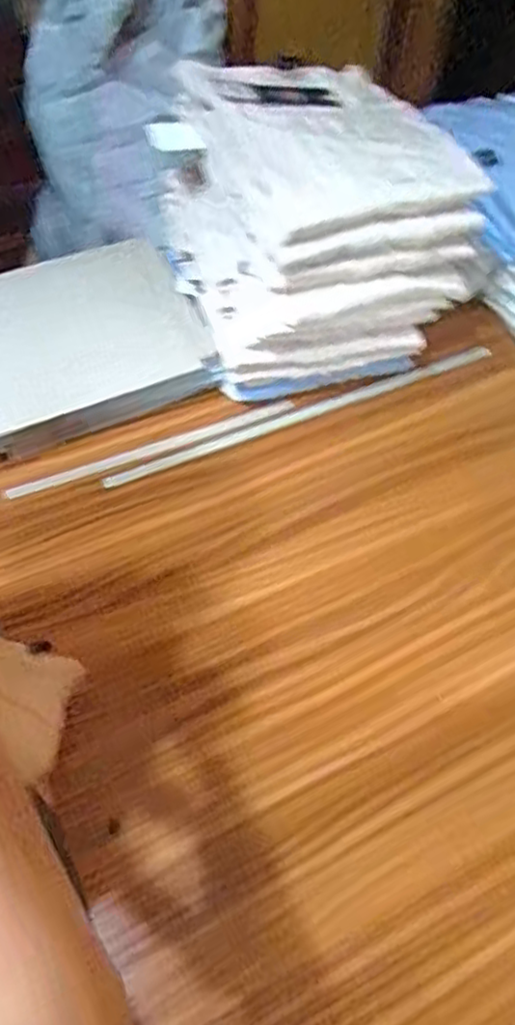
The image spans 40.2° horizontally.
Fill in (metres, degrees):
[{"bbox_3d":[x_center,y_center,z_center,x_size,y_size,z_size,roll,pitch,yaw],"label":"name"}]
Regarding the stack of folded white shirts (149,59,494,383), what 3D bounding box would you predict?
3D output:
[{"bbox_3d":[0.055,-0.299,0.720,0.242,0.200,0.251,-16,58,-13],"label":"stack of folded white shirts"}]

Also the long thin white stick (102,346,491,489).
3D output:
[{"bbox_3d":[0.059,-0.113,0.788,0.474,0.006,0.017,-21,65,-16],"label":"long thin white stick"}]

